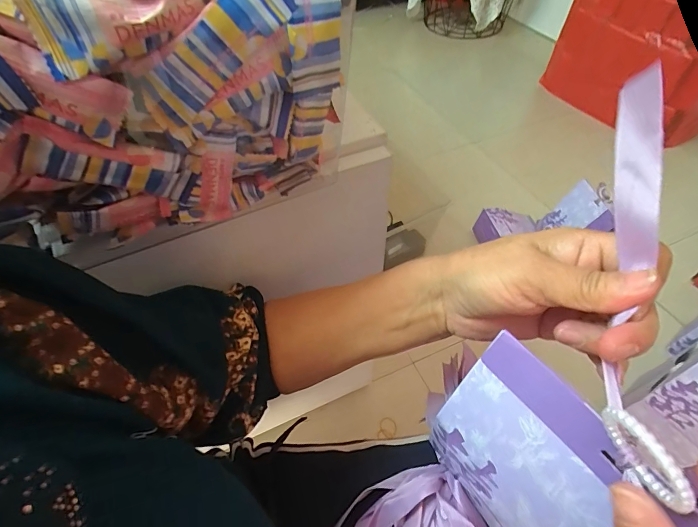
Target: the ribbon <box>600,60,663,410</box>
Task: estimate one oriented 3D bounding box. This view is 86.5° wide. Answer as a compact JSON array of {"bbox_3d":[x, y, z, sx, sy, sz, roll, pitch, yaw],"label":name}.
[{"bbox_3d":[0.126,-0.014,0.167,0.019,0.017,0.152,5,90,5],"label":"ribbon"}]

